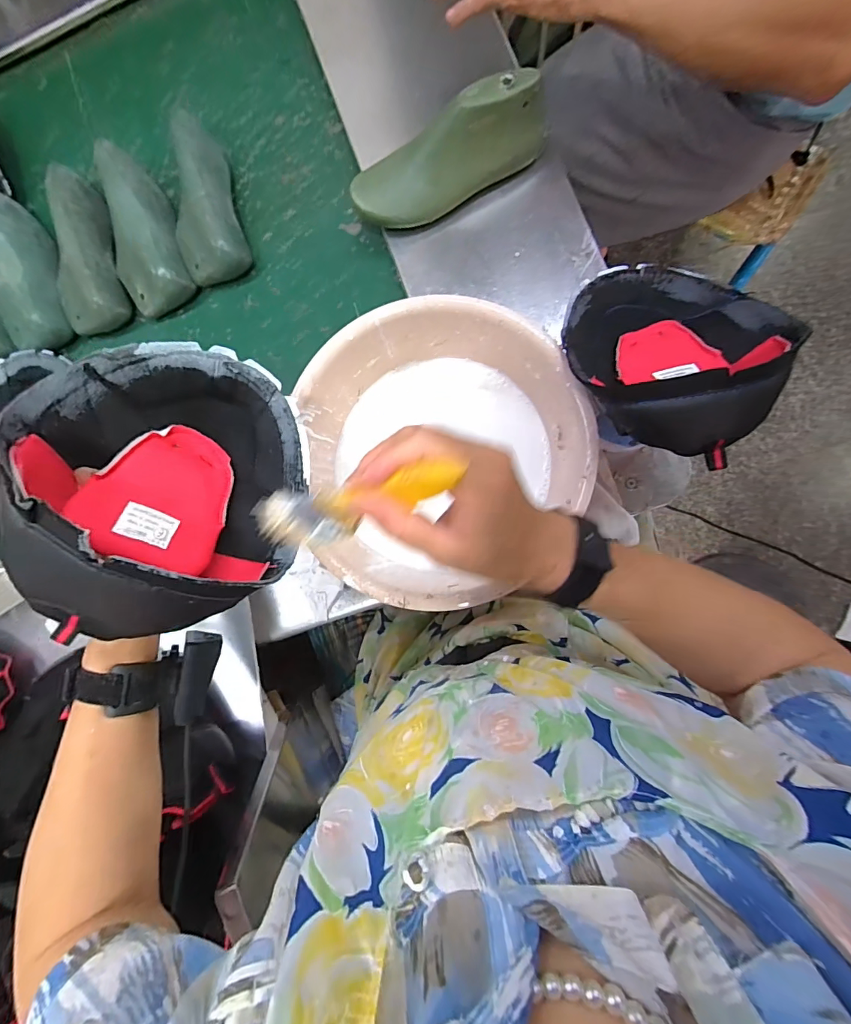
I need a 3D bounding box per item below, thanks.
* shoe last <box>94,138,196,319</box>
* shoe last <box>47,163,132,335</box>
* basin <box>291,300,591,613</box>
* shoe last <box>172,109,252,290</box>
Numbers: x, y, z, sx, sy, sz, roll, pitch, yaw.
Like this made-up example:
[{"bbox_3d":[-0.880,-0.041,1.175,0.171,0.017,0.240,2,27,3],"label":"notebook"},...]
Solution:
[{"bbox_3d":[-0.419,-0.413,0.639,0.104,0.073,0.231,-17,84,6],"label":"shoe last"},{"bbox_3d":[-0.509,-0.388,0.649,0.096,0.074,0.243,-12,84,6],"label":"shoe last"},{"bbox_3d":[0.024,-0.061,0.476,0.278,0.101,0.304,-1,86,7],"label":"basin"},{"bbox_3d":[-0.328,-0.450,0.635,0.099,0.069,0.233,-17,84,6],"label":"shoe last"}]

